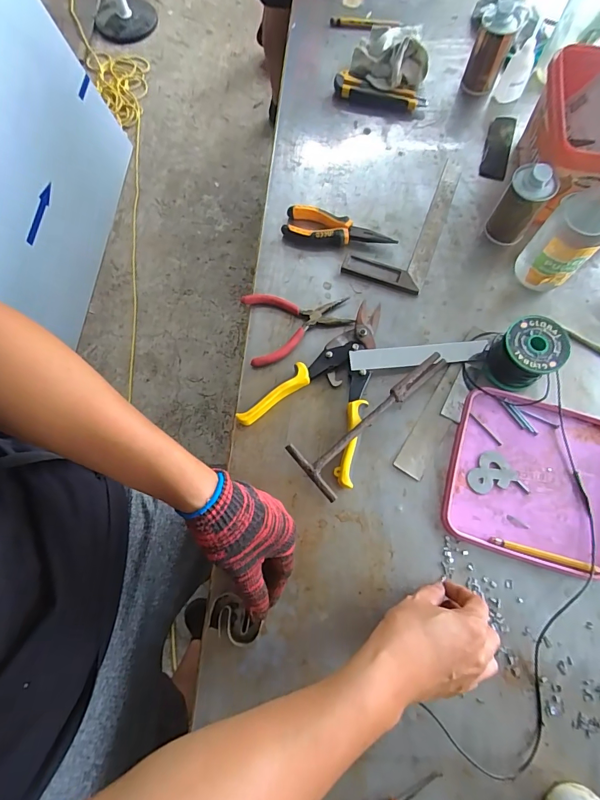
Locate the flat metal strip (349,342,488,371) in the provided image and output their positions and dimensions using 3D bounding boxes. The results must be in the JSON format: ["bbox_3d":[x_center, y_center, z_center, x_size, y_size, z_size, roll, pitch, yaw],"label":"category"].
[{"bbox_3d":[0.150,-0.055,0.500,0.174,0.006,0.026,-4,75,-7],"label":"flat metal strip"}]

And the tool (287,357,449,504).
[{"bbox_3d":[0.095,0.019,0.474,0.224,0.040,0.072,-39,76,-10],"label":"tool"}]

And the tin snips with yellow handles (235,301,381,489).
[{"bbox_3d":[0.014,-0.025,0.494,0.141,0.030,0.232,13,74,4],"label":"tin snips with yellow handles"}]

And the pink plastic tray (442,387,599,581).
[{"bbox_3d":[0.275,0.092,0.463,0.188,0.011,0.185,16,74,6],"label":"pink plastic tray"}]

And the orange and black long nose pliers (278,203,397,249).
[{"bbox_3d":[0.056,-0.245,0.564,0.156,0.023,0.053,14,74,5],"label":"orange and black long nose pliers"}]

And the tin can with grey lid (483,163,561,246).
[{"bbox_3d":[0.292,-0.259,0.525,0.055,0.108,0.048,36,77,11],"label":"tin can with grey lid"}]

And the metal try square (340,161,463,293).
[{"bbox_3d":[0.155,-0.270,0.581,0.112,0.012,0.247,21,74,7],"label":"metal try square"}]

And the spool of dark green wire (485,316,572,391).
[{"bbox_3d":[0.271,-0.055,0.479,0.070,0.063,0.067,0,73,1],"label":"spool of dark green wire"}]

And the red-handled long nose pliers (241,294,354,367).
[{"bbox_3d":[-0.002,-0.106,0.531,0.139,0.011,0.101,-11,73,-3],"label":"red-handled long nose pliers"}]

